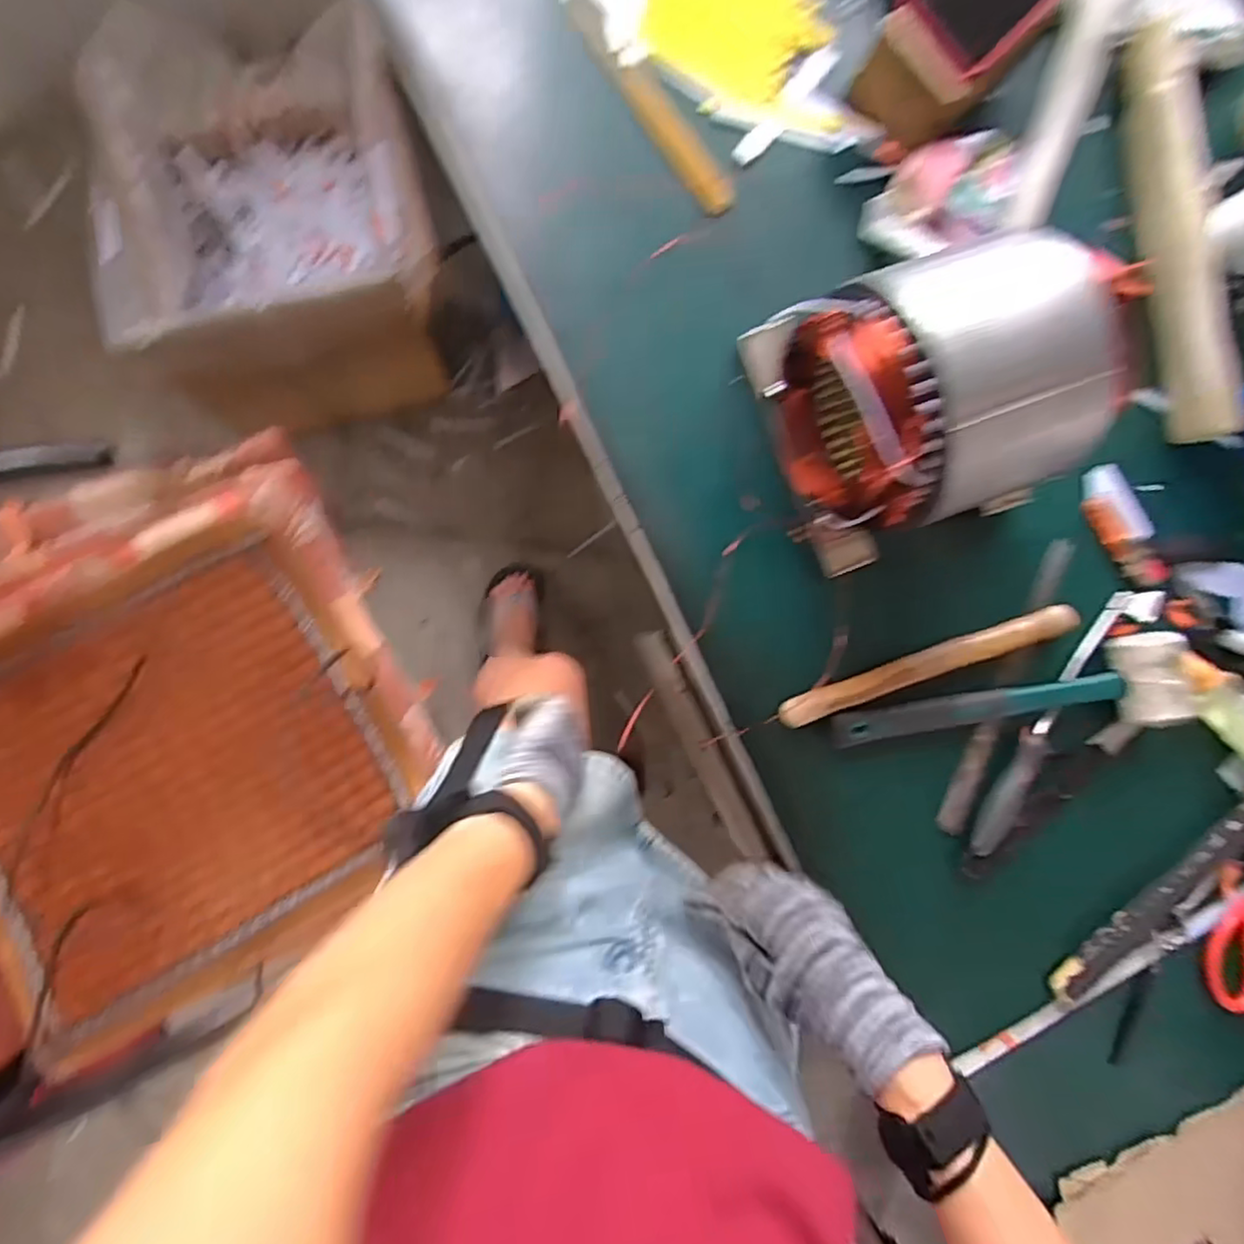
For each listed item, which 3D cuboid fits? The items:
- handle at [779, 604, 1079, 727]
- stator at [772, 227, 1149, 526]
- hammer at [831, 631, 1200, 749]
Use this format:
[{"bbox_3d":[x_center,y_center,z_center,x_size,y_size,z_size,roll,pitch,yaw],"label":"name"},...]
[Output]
[{"bbox_3d":[0.247,0.034,0.537,0.249,0.022,0.022,-18,93,-7],"label":"handle"},{"bbox_3d":[0.191,-0.140,0.420,0.149,0.140,0.144,-15,92,-7],"label":"stator"},{"bbox_3d":[0.307,0.059,0.544,0.280,0.068,0.078,-7,91,-7],"label":"hammer"}]

